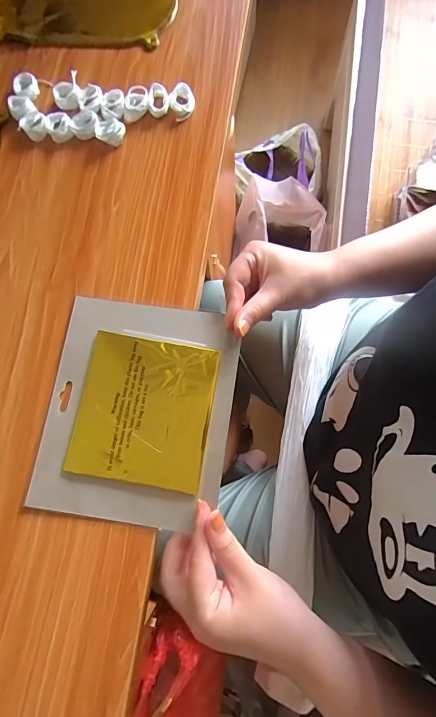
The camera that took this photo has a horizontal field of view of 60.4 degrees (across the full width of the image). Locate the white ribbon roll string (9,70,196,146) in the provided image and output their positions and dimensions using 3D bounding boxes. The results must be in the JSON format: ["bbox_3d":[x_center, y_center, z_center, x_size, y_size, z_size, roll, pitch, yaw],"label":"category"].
[{"bbox_3d":[-0.128,-0.273,0.407,0.197,0.013,0.080,1,77,3],"label":"white ribbon roll string"}]

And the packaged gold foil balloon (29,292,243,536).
[{"bbox_3d":[-0.070,0.042,0.333,0.160,0.010,0.190,8,77,3],"label":"packaged gold foil balloon"}]

